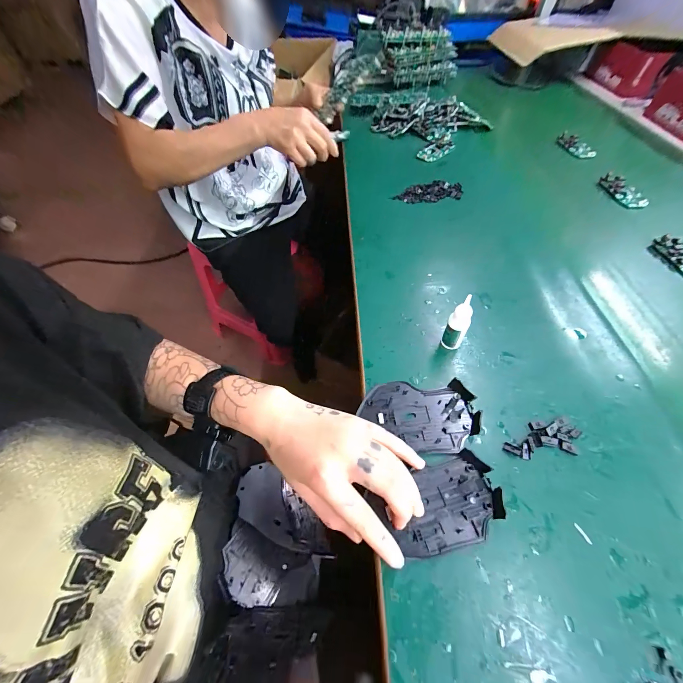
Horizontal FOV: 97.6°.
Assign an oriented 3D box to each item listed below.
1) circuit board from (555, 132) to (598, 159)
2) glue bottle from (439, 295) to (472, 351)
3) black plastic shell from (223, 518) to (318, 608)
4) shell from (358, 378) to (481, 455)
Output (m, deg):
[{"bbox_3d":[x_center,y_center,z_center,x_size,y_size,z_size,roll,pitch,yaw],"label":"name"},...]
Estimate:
[{"bbox_3d":[0.495,-0.414,0.631,0.035,0.019,0.102,-8,54,-4],"label":"circuit board"},{"bbox_3d":[0.124,-0.016,0.320,0.017,0.069,0.020,-34,60,-20],"label":"glue bottle"},{"bbox_3d":[-0.073,0.226,0.292,0.096,0.025,0.053,17,57,14],"label":"black plastic shell"},{"bbox_3d":[0.077,0.072,0.297,0.111,0.010,0.070,2,54,3],"label":"shell"}]

